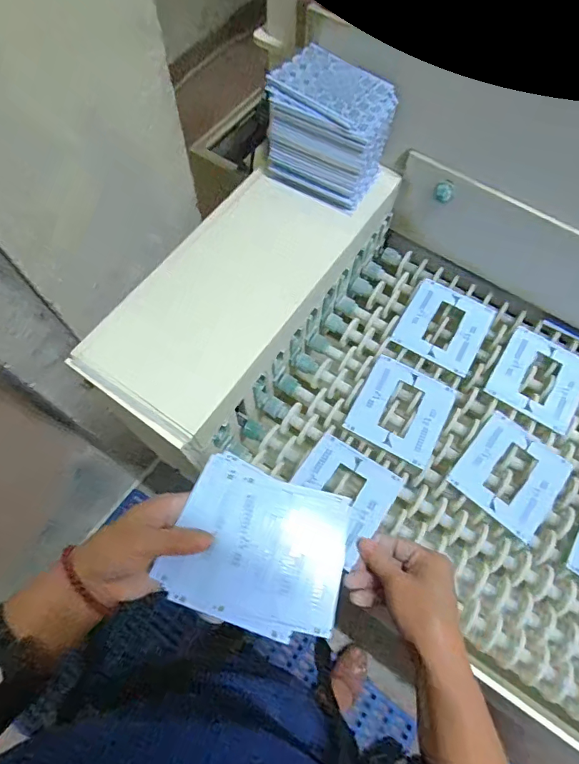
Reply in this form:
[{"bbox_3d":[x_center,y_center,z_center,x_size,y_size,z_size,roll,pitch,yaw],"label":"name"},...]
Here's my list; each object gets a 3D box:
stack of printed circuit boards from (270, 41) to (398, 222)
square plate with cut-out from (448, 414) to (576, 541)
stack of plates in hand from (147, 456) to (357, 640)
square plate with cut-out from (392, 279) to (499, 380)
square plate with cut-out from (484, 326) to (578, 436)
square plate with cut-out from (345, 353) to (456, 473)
[{"bbox_3d":[0.044,-0.279,0.493,0.121,0.103,0.093,28,70,9],"label":"stack of printed circuit boards"},{"bbox_3d":[0.247,0.101,0.490,0.103,0.007,0.110,40,69,13],"label":"square plate with cut-out"},{"bbox_3d":[-0.023,0.136,0.364,0.139,0.009,0.119,19,69,6],"label":"stack of plates in hand"},{"bbox_3d":[0.197,-0.072,0.562,0.101,0.006,0.108,28,70,11],"label":"square plate with cut-out"},{"bbox_3d":[0.306,-0.005,0.536,0.103,0.006,0.107,32,71,11],"label":"square plate with cut-out"},{"bbox_3d":[0.131,0.030,0.513,0.102,0.008,0.108,28,70,9],"label":"square plate with cut-out"}]

